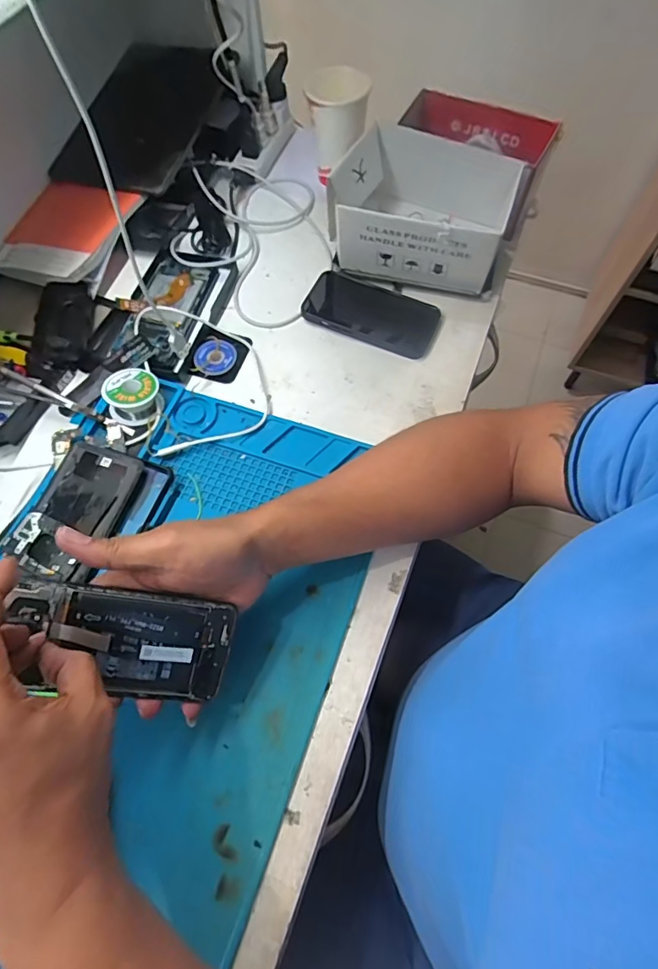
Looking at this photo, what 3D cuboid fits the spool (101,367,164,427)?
[{"bbox_3d":[-0.198,-0.090,0.495,0.051,0.026,0.055,0,65,1],"label":"spool"}]

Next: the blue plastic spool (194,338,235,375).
[{"bbox_3d":[-0.125,-0.141,0.535,0.045,0.006,0.044,0,65,1],"label":"blue plastic spool"}]

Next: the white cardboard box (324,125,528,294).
[{"bbox_3d":[0.102,-0.305,0.552,0.193,0.112,0.129,18,66,9],"label":"white cardboard box"}]

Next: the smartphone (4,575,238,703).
[{"bbox_3d":[-0.141,0.110,0.340,0.142,0.004,0.072,14,91,-19],"label":"smartphone"}]

